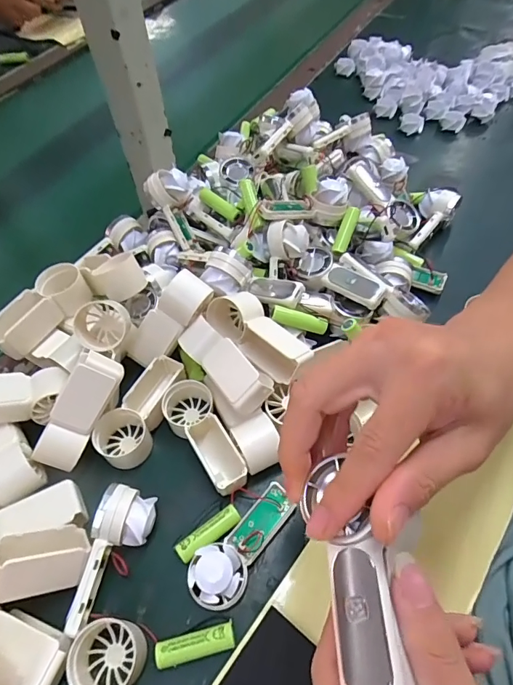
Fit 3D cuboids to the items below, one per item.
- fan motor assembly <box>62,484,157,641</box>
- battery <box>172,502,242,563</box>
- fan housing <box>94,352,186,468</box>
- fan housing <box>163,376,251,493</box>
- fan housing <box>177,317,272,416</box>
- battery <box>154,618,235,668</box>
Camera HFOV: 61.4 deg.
[{"bbox_3d":[-0.099,0.150,0.301,0.037,0.033,0.091,11,58,9],"label":"fan motor assembly"},{"bbox_3d":[-0.033,0.140,0.315,0.049,0.016,0.017,-33,61,-18],"label":"battery"},{"bbox_3d":[-0.097,0.054,0.359,0.042,0.030,0.093,20,59,15],"label":"fan housing"},{"bbox_3d":[-0.042,0.073,0.346,0.037,0.033,0.096,-28,60,-16],"label":"fan housing"},{"bbox_3d":[-0.024,0.017,0.345,0.032,0.029,0.082,-49,59,7],"label":"fan housing"},{"bbox_3d":[-0.039,0.195,0.279,0.050,0.014,0.015,-14,57,-7],"label":"battery"}]

